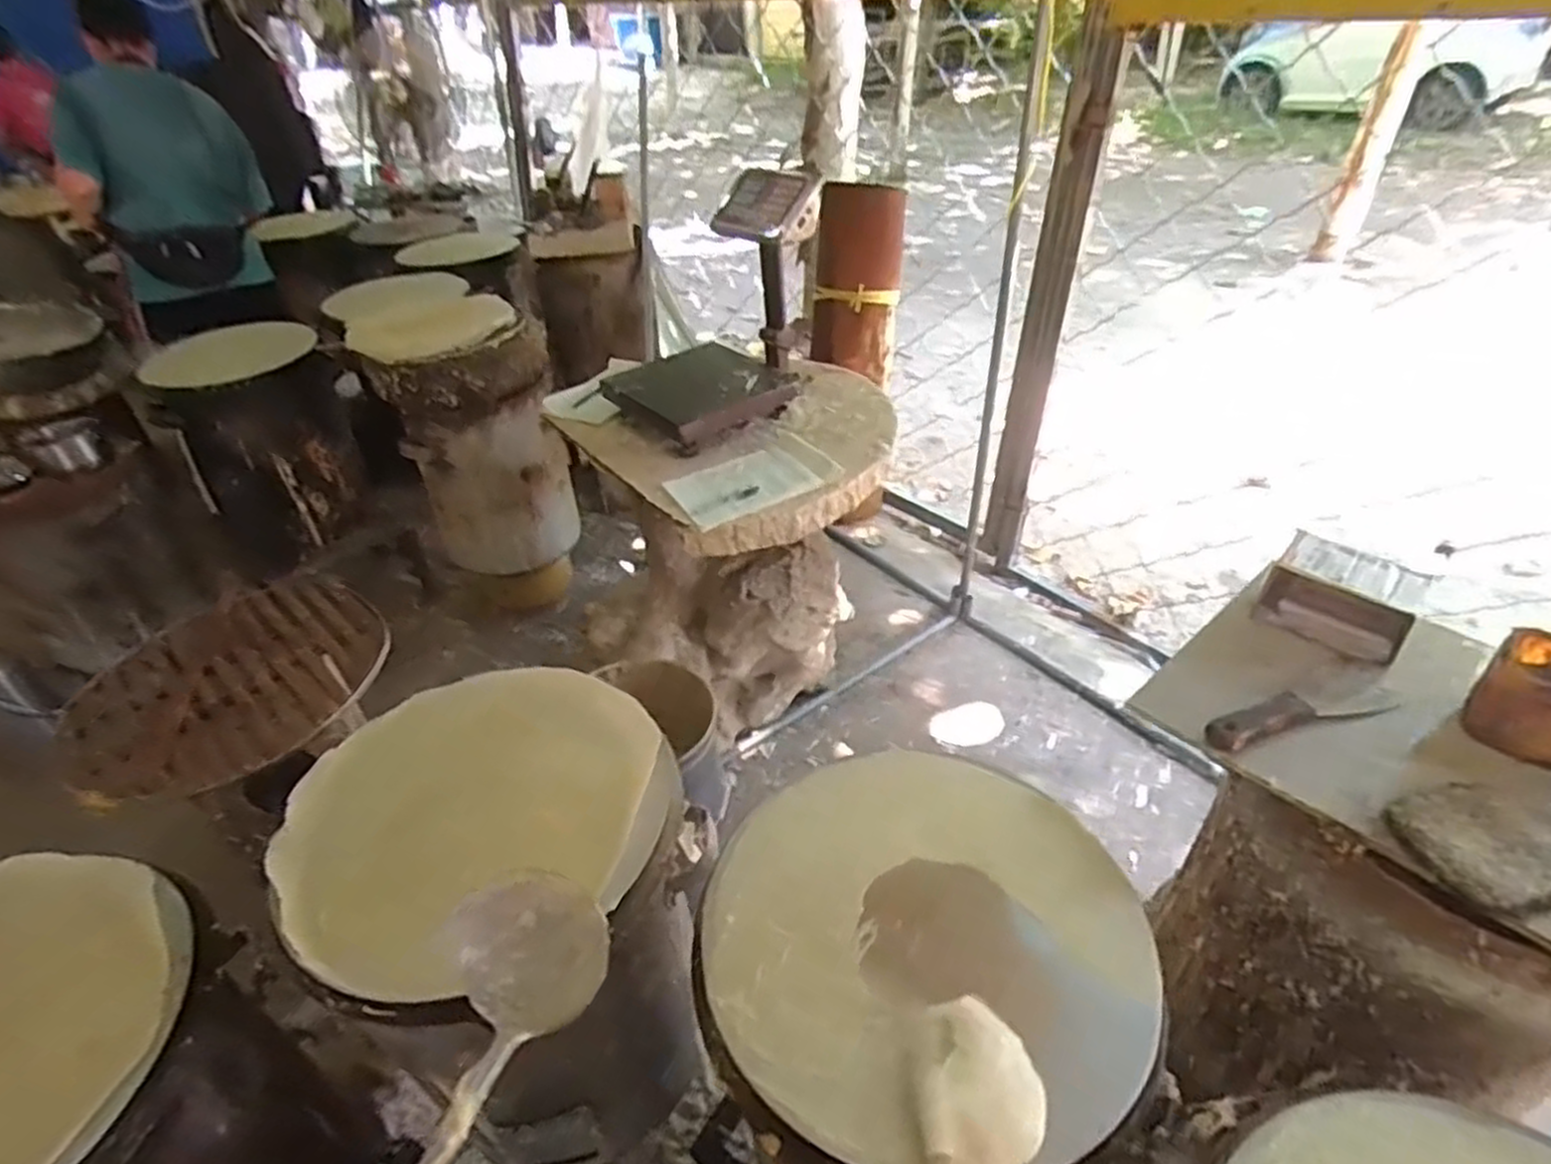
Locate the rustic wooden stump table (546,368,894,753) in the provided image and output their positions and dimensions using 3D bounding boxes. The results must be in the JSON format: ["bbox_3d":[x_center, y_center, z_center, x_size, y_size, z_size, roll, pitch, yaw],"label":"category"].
[{"bbox_3d":[-0.083,-0.020,1.832,0.713,0.704,0.633,-11,38,-10],"label":"rustic wooden stump table"}]

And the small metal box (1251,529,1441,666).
[{"bbox_3d":[0.595,0.015,0.835,0.140,0.079,0.082,28,47,34],"label":"small metal box"}]

